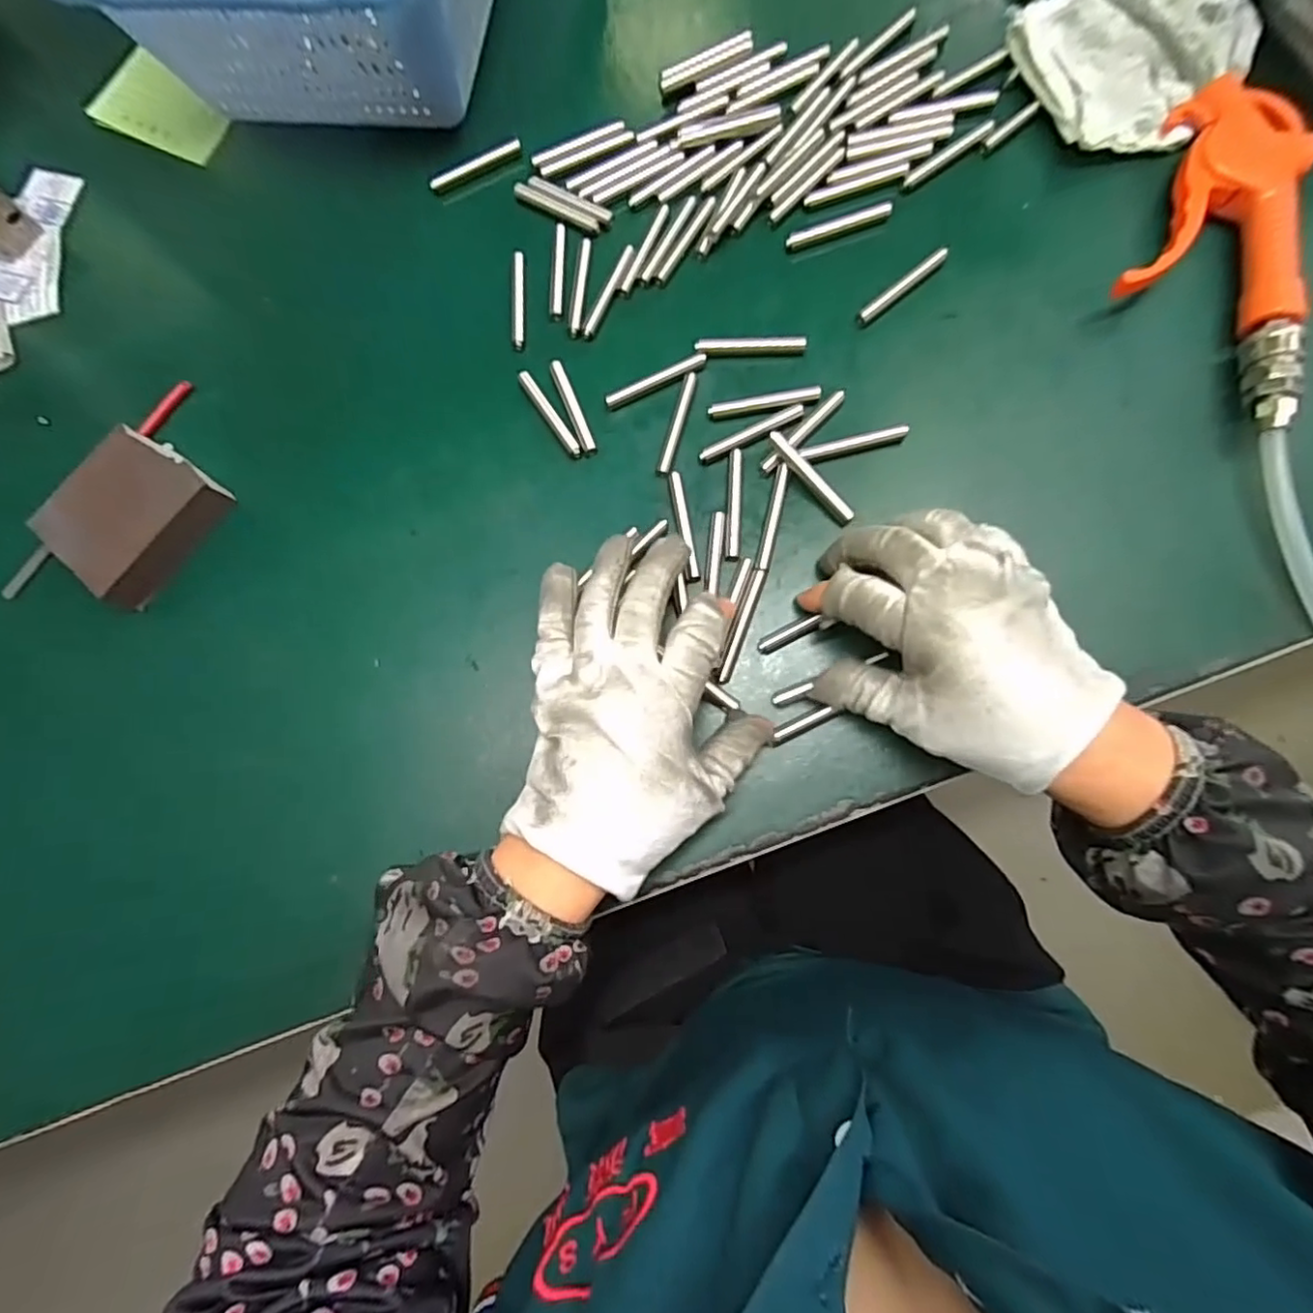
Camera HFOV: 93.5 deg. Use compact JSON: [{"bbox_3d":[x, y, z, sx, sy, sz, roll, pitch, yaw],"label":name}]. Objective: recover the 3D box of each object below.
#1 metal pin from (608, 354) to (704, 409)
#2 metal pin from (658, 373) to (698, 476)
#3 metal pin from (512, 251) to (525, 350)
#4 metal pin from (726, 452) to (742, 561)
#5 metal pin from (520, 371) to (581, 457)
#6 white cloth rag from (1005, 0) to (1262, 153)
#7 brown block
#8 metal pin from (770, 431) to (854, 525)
[{"bbox_3d":[0.000,-0.148,0.334,0.058,0.007,0.007,-24,80,2],"label":"metal pin"},{"bbox_3d":[0.011,-0.124,0.329,0.007,0.005,0.058,16,84,8],"label":"metal pin"},{"bbox_3d":[-0.079,-0.203,0.350,0.007,0.004,0.061,-2,82,5],"label":"metal pin"},{"bbox_3d":[0.040,-0.078,0.316,0.007,0.004,0.058,2,82,6],"label":"metal pin"},{"bbox_3d":[-0.058,-0.134,0.338,0.007,0.004,0.060,-33,80,0],"label":"metal pin"},{"bbox_3d":[0.255,-0.323,0.329,0.105,0.017,0.109,-20,80,2],"label":"white cloth rag"},{"bbox_3d":[-0.290,-0.078,0.342,0.066,0.029,0.082,35,86,9],"label":"brown block"},{"bbox_3d":[0.078,-0.090,0.312,0.008,0.011,0.057,-40,80,-1],"label":"metal pin"}]

